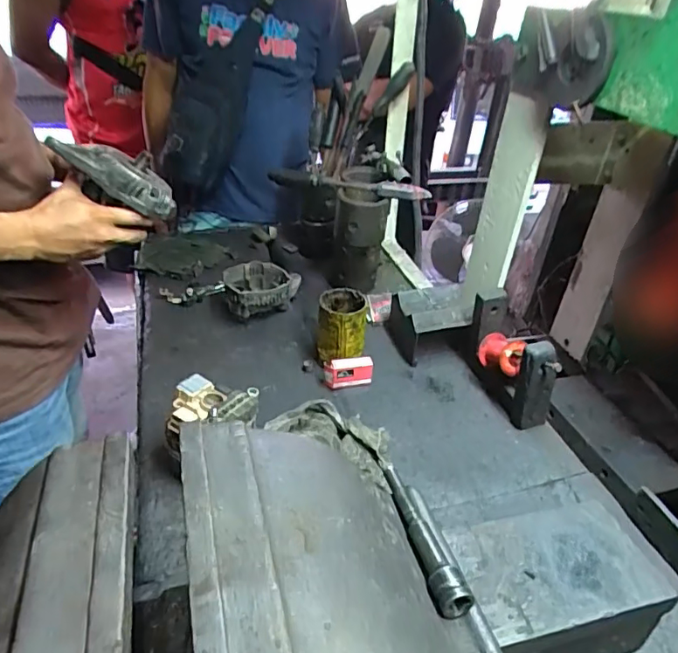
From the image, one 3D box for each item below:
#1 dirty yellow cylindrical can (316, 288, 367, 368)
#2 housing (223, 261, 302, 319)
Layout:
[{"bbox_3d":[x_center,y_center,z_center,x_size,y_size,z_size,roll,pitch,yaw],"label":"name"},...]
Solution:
[{"bbox_3d":[0.002,0.011,0.869,0.075,0.115,0.086,3,34,-4],"label":"dirty yellow cylindrical can"},{"bbox_3d":[-0.141,-0.061,1.007,0.138,0.079,0.109,-1,35,-9],"label":"housing"}]

